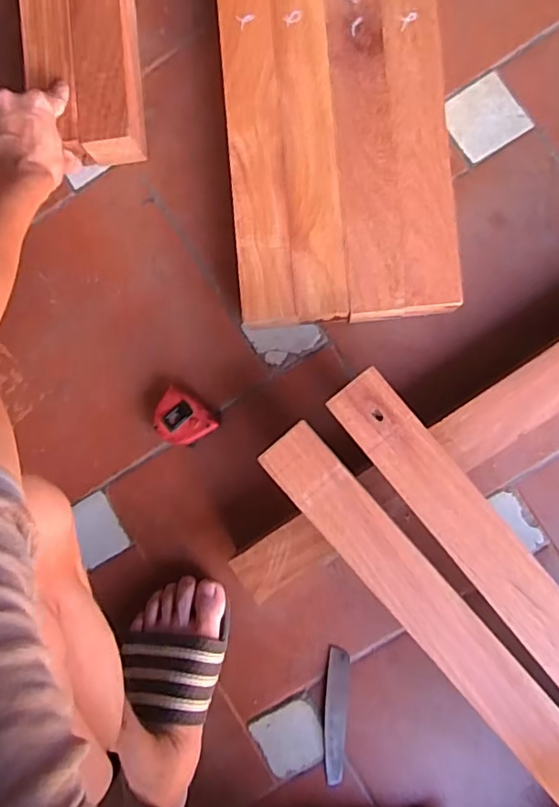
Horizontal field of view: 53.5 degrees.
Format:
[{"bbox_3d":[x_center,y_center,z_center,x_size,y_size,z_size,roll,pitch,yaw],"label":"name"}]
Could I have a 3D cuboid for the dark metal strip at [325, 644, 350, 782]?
[{"bbox_3d":[0.061,0.334,0.590,0.023,0.005,0.139,4,89,7],"label":"dark metal strip"}]

